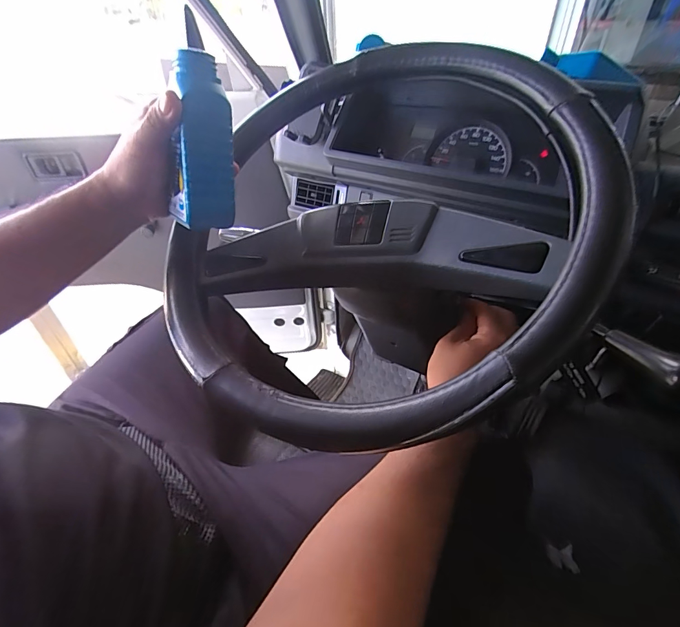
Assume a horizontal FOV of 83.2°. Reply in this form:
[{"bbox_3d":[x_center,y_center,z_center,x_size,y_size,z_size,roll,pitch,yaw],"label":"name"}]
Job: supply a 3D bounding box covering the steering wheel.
[{"bbox_3d":[0.018,-0.102,0.361,0.384,0.071,0.430,-23,57,9],"label":"steering wheel"}]

